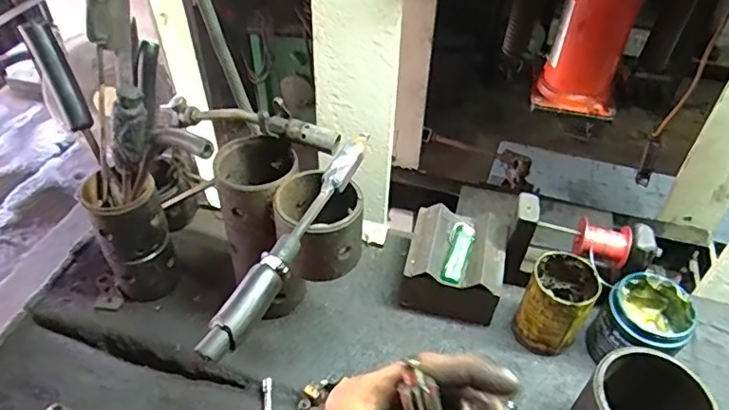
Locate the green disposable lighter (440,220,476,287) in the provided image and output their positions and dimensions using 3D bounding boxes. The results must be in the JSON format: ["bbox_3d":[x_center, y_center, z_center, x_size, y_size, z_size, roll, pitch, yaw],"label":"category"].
[{"bbox_3d":[0.117,0.059,0.667,0.029,0.018,0.087,14,45,13],"label":"green disposable lighter"}]

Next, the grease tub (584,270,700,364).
[{"bbox_3d":[0.323,0.142,0.628,0.088,0.092,0.096,1,44,-1],"label":"grease tub"}]

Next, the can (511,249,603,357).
[{"bbox_3d":[0.230,0.121,0.645,0.071,0.116,0.075,1,44,-1],"label":"can"}]

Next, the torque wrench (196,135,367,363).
[{"bbox_3d":[-0.059,0.025,0.481,0.027,0.032,0.264,20,47,18],"label":"torque wrench"}]

